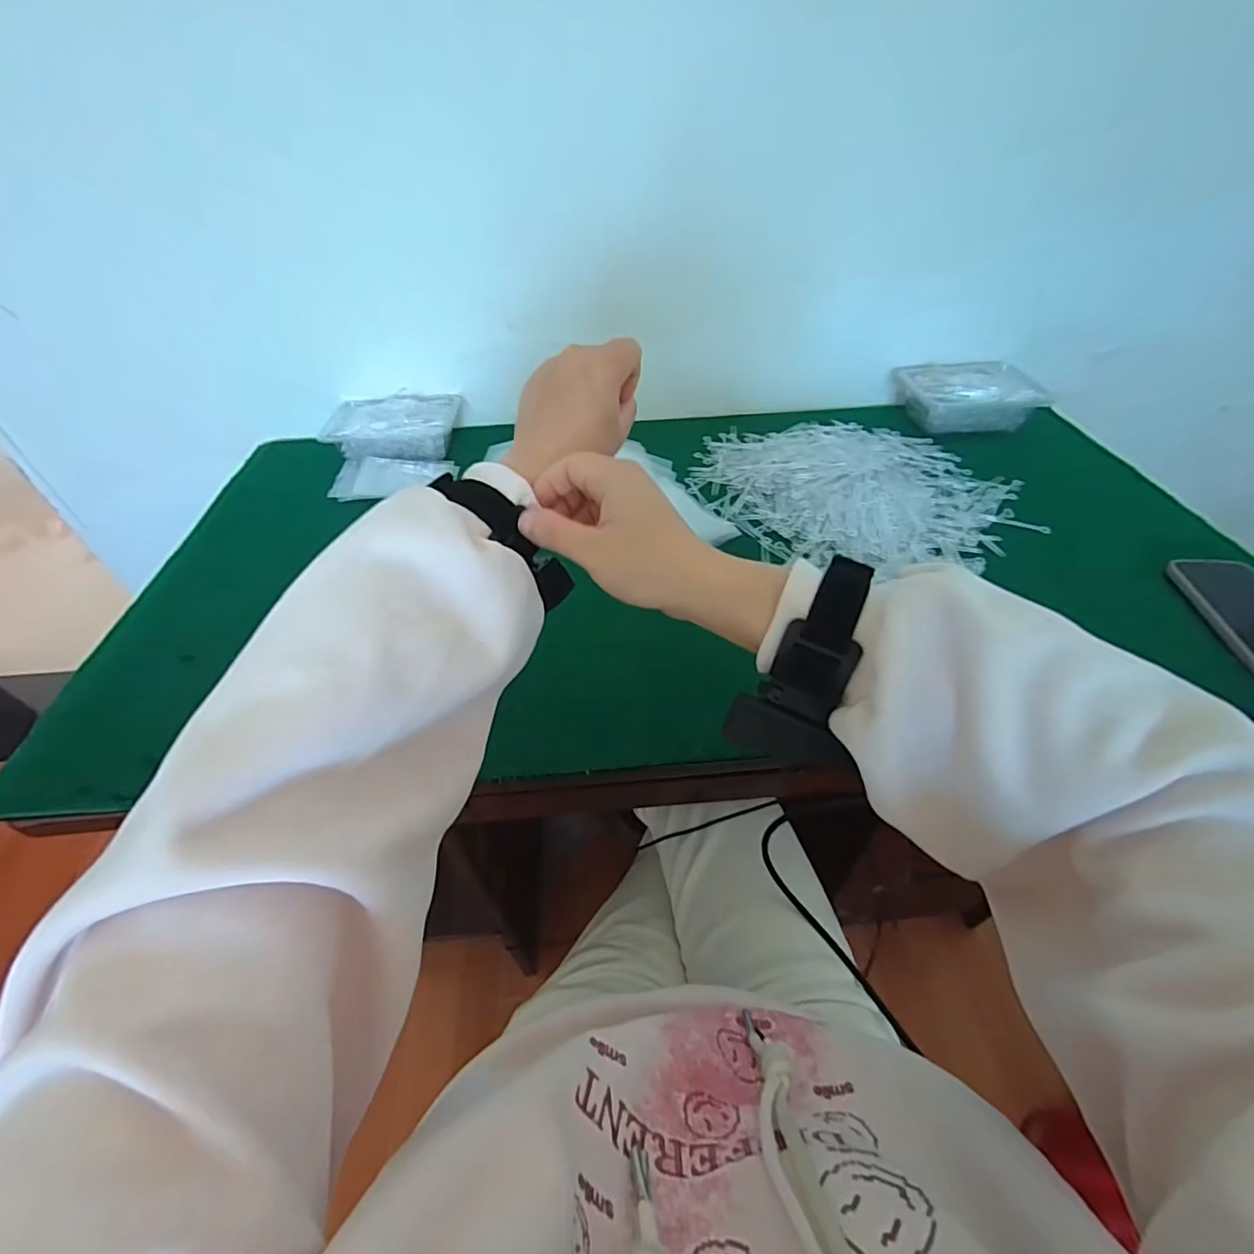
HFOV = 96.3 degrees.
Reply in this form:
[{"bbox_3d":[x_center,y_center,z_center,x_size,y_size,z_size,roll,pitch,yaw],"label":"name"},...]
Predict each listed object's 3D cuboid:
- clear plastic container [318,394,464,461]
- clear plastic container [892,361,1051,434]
[{"bbox_3d":[-0.334,-0.290,0.813,0.177,0.044,0.117,-1,45,1],"label":"clear plastic container"},{"bbox_3d":[0.499,-0.343,0.829,0.169,0.060,0.147,-4,45,-2],"label":"clear plastic container"}]

